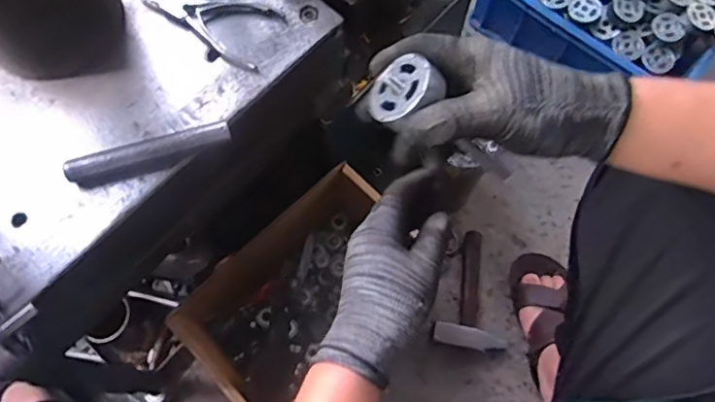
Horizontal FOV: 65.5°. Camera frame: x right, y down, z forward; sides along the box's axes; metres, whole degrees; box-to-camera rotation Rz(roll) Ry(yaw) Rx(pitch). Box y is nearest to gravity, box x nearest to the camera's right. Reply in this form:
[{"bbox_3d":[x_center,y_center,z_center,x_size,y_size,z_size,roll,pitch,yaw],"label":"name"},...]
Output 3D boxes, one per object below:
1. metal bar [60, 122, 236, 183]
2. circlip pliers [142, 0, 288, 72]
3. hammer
[{"bbox_3d":[-0.180,-0.043,0.484,0.139,0.020,0.015,-16,70,-7],"label":"metal bar"},{"bbox_3d":[-0.147,-0.175,0.536,0.135,0.014,0.071,17,70,5],"label":"circlip pliers"},{"bbox_3d":[0.195,0.145,0.893,0.108,0.032,0.188,15,70,5],"label":"hammer"}]

